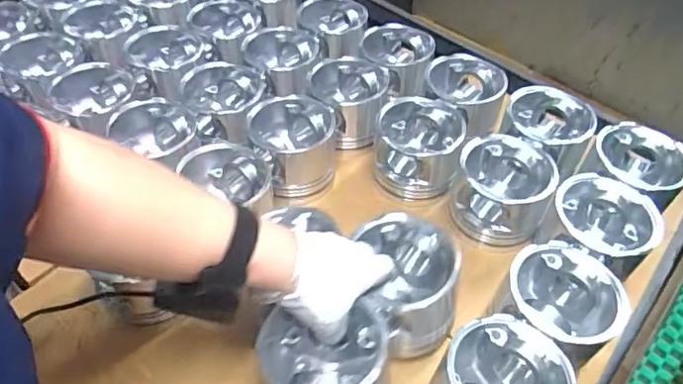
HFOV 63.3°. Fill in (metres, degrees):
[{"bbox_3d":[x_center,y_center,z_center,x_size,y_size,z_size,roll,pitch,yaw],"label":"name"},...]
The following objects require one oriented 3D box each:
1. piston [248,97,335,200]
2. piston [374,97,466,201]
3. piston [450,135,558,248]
[{"bbox_3d":[-0.062,-0.056,0.730,0.114,0.096,0.113,2,49,-2],"label":"piston"},{"bbox_3d":[0.099,-0.057,0.727,0.110,0.078,0.107,7,49,3],"label":"piston"},{"bbox_3d":[0.196,0.000,0.686,0.113,0.086,0.109,12,50,7],"label":"piston"}]

